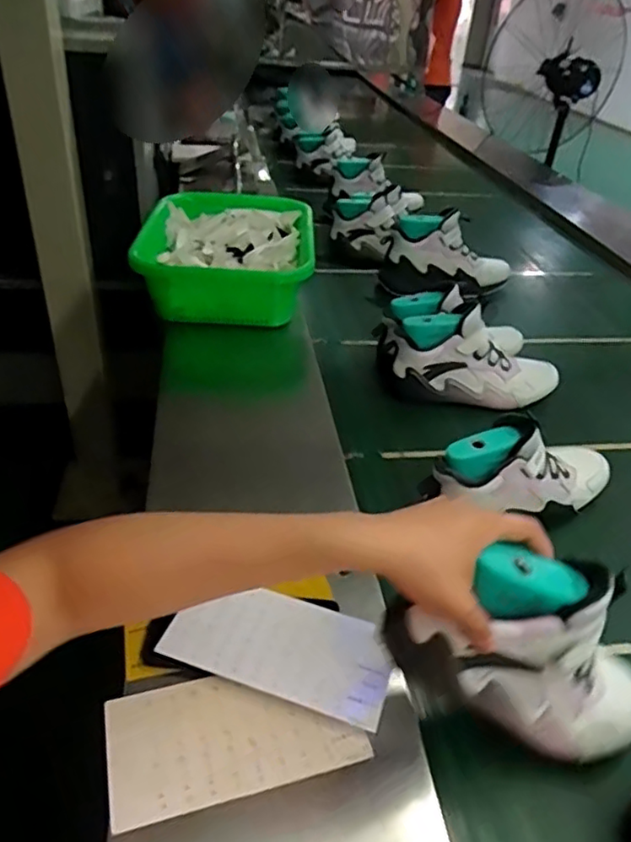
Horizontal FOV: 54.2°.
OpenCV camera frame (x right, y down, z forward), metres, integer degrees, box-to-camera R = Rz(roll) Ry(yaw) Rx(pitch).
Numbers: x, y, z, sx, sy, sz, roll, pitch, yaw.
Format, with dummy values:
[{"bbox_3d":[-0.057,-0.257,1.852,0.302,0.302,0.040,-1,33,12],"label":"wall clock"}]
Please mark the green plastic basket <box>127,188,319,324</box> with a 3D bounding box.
[{"bbox_3d":[-0.163,-0.312,1.173,0.301,0.120,0.431,2,36,-4],"label":"green plastic basket"}]

